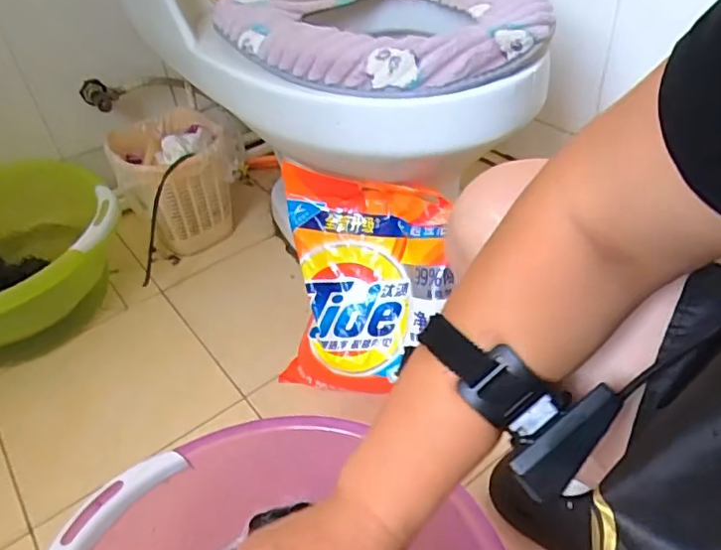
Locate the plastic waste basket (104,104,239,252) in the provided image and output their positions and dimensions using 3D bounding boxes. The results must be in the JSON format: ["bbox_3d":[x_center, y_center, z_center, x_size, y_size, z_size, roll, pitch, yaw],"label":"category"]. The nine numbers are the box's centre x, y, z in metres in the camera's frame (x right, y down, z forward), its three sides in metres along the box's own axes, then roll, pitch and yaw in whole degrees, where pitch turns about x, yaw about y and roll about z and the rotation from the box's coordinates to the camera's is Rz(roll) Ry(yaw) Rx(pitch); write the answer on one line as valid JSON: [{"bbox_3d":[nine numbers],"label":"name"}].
[{"bbox_3d":[-0.346,-0.166,1.095,0.186,0.211,0.201,-28,47,-23],"label":"plastic waste basket"}]

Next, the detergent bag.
[{"bbox_3d":[-0.001,0.017,0.761,0.247,0.295,0.062,7,2,24],"label":"detergent bag"}]

